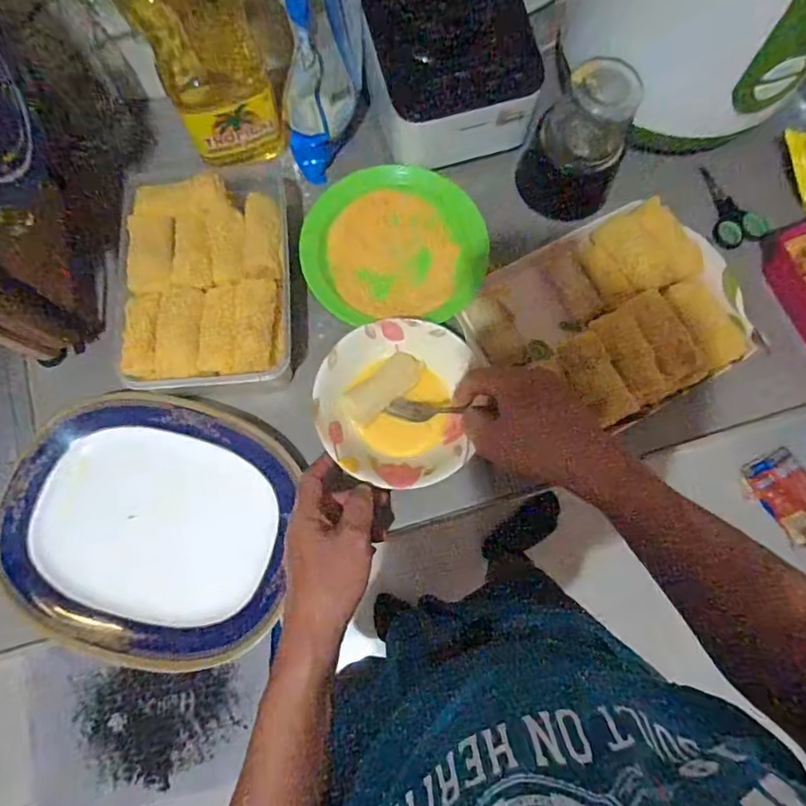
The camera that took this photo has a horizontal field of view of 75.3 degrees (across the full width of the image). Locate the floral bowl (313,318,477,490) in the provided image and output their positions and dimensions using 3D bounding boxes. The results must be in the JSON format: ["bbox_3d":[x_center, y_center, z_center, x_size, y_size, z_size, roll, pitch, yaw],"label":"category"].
[{"bbox_3d":[-0.010,0.000,0.527,0.148,0.047,0.164,5,76,1],"label":"floral bowl"}]

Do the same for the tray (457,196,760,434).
[{"bbox_3d":[0.224,-0.096,0.535,0.268,0.063,0.202,-28,78,-7],"label":"tray"}]

